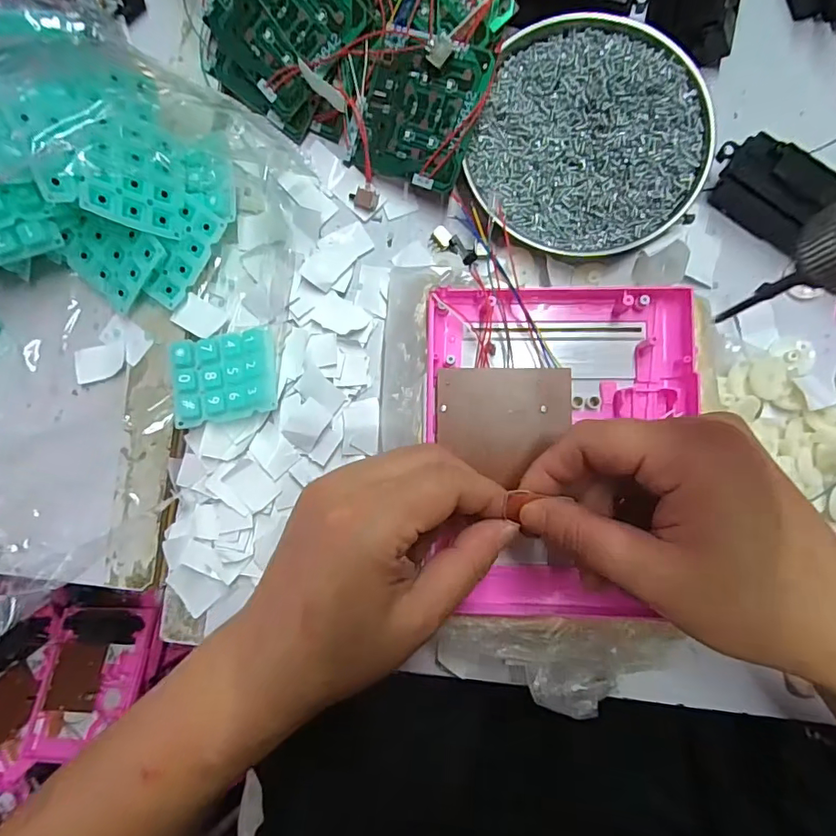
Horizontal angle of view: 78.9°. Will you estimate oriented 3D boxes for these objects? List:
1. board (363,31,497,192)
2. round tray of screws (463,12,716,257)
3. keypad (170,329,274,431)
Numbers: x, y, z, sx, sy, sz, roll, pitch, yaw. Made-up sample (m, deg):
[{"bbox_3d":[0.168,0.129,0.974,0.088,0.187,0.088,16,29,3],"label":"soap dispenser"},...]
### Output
[{"bbox_3d":[0.001,-0.170,0.283,0.066,0.005,0.070,23,108,15],"label":"board"},{"bbox_3d":[0.098,-0.158,0.288,0.125,0.017,0.127,0,87,3],"label":"round tray of screws"},{"bbox_3d":[-0.107,-0.023,0.282,0.056,0.010,0.045,-10,88,-4],"label":"keypad"}]

